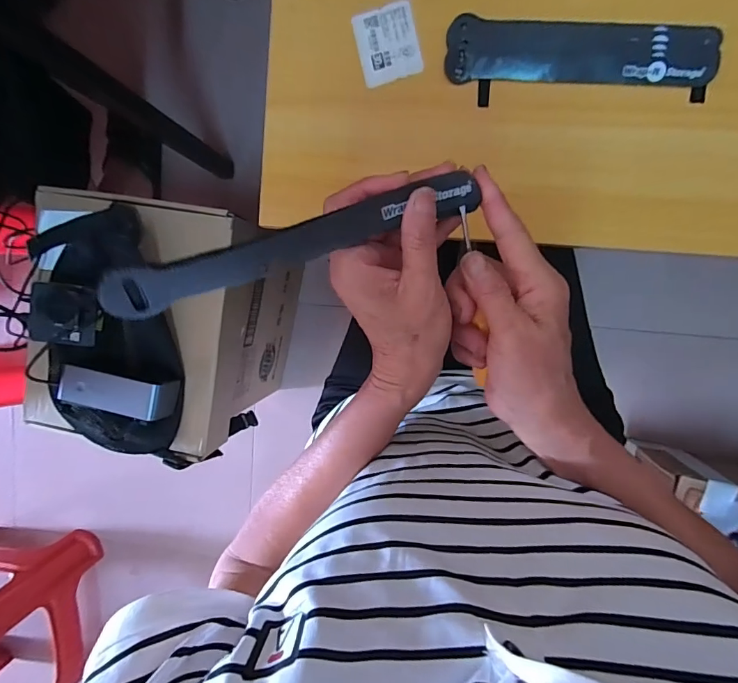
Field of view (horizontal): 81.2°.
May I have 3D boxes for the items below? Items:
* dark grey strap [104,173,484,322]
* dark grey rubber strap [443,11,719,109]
[{"bbox_3d":[-0.024,-0.051,0.209,0.190,0.024,0.019,-24,93,-24],"label":"dark grey strap"},{"bbox_3d":[0.163,-0.221,0.337,0.199,0.010,0.060,7,97,7],"label":"dark grey rubber strap"}]

